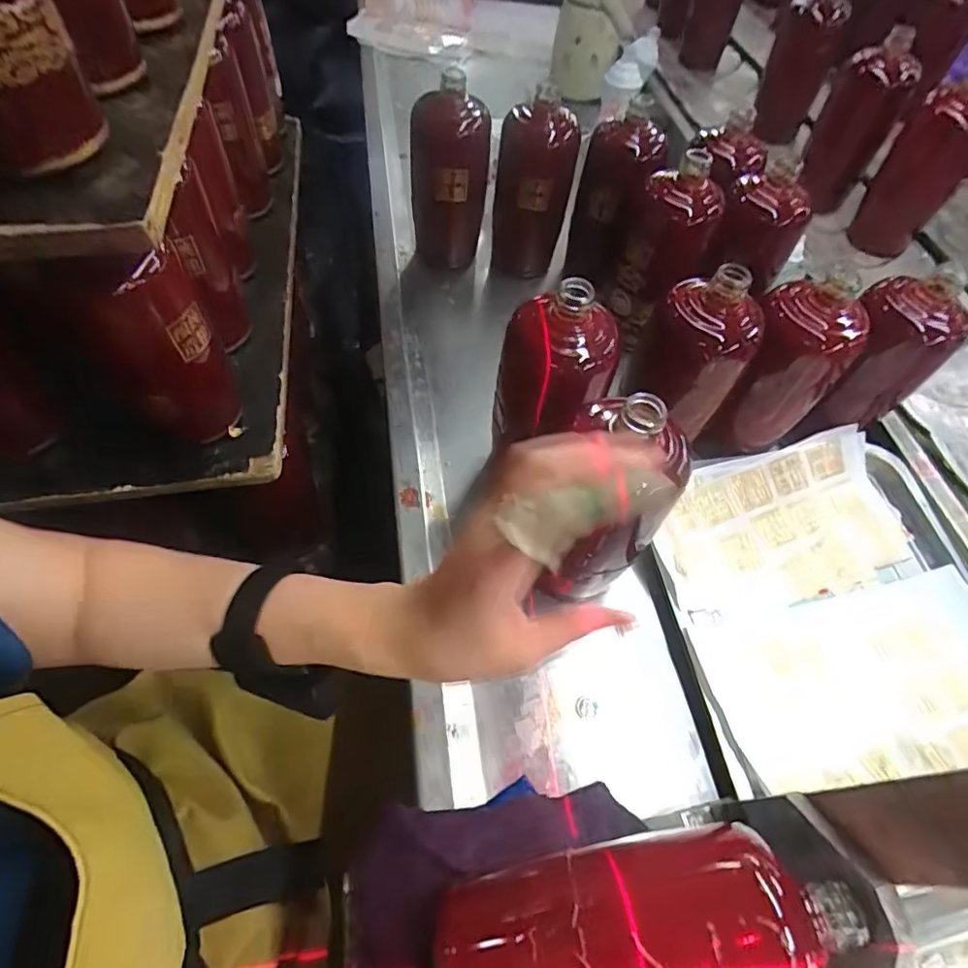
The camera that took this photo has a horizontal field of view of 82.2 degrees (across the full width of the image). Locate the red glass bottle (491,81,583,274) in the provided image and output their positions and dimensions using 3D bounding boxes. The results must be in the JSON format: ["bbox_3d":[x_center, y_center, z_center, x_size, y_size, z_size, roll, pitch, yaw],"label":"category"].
[{"bbox_3d":[0.054,-0.318,0.622,0.082,0.182,0.070,5,57,0],"label":"red glass bottle"}]

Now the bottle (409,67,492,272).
[{"bbox_3d":[-0.038,-0.326,0.619,0.082,0.204,0.077,0,57,-3],"label":"bottle"}]

